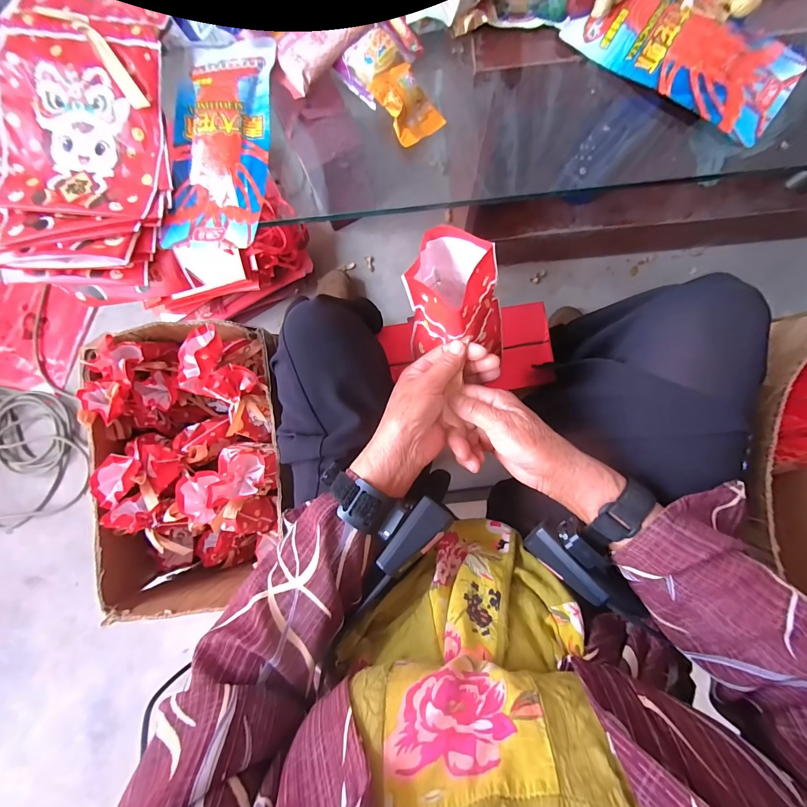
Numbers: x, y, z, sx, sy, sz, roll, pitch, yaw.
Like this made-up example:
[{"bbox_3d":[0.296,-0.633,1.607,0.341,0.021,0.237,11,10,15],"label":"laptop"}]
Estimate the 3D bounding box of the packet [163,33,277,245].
[{"bbox_3d":[-0.169,-0.240,0.315,0.092,0.015,0.190,6,86,3],"label":"packet"}]

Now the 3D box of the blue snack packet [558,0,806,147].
[{"bbox_3d":[0.244,-0.309,0.294,0.190,0.016,0.087,34,88,5],"label":"blue snack packet"}]

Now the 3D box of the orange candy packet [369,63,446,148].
[{"bbox_3d":[0.002,-0.271,0.304,0.044,0.023,0.061,-34,84,0],"label":"orange candy packet"}]

